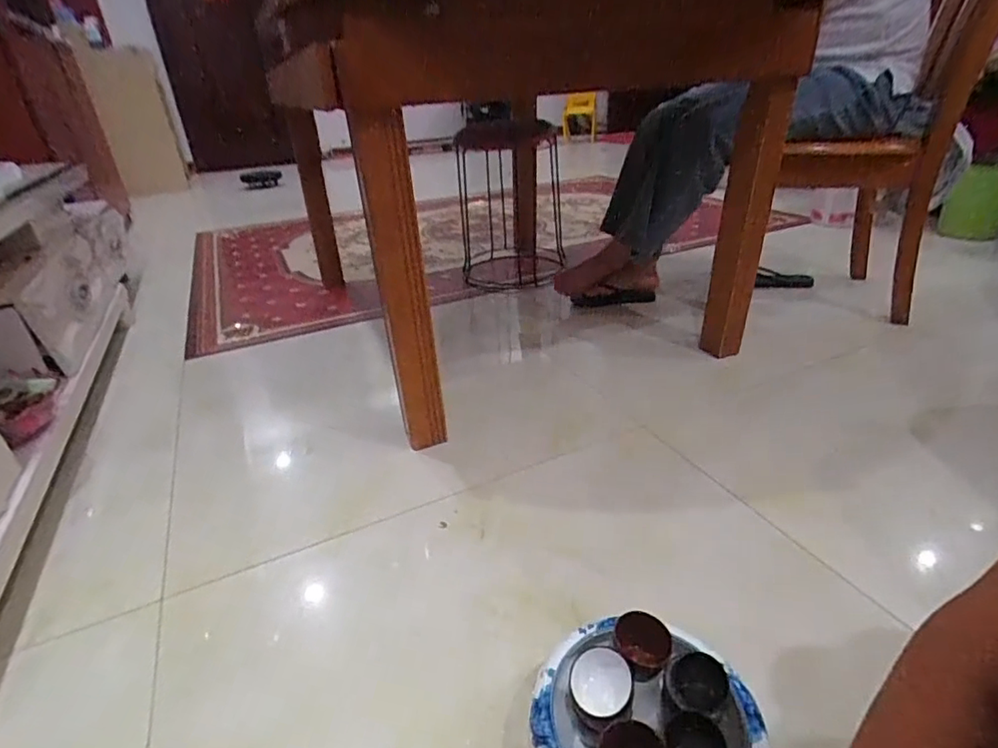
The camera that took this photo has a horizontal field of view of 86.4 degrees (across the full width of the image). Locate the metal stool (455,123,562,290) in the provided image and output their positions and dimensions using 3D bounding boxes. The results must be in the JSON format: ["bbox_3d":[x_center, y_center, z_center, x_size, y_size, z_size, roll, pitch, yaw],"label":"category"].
[{"bbox_3d":[0.039,-0.516,1.606,0.299,0.430,0.323,0,29,5],"label":"metal stool"}]

